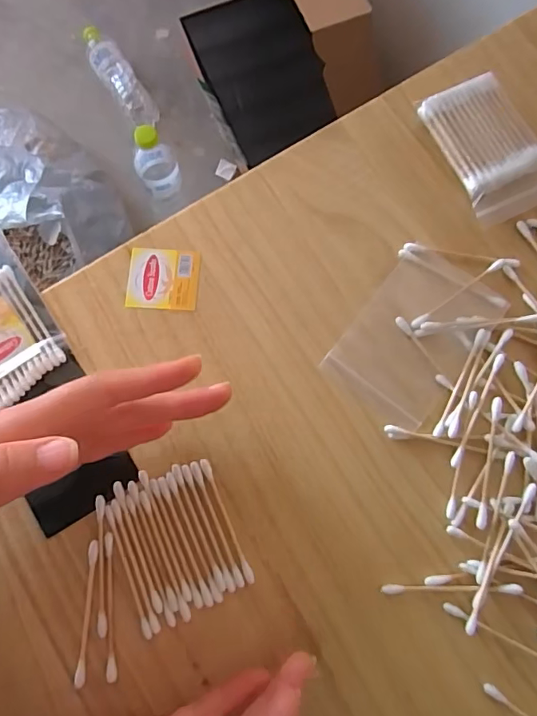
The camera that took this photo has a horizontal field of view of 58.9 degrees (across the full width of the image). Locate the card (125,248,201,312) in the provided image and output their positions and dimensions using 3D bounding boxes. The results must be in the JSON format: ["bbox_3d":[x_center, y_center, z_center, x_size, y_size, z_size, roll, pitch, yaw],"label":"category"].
[{"bbox_3d":[-0.065,-0.049,0.293,0.042,0.004,0.039,3,79,1],"label":"card"}]

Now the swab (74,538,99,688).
[{"bbox_3d":[-0.097,0.135,0.251,0.006,0.004,0.071,2,79,0],"label":"swab"}]

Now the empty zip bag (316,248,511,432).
[{"bbox_3d":[0.087,-0.013,0.284,0.068,0.004,0.101,38,81,7],"label":"empty zip bag"}]

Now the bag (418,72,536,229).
[{"bbox_3d":[0.142,-0.133,0.302,0.057,0.015,0.090,-24,80,-4],"label":"bag"}]

